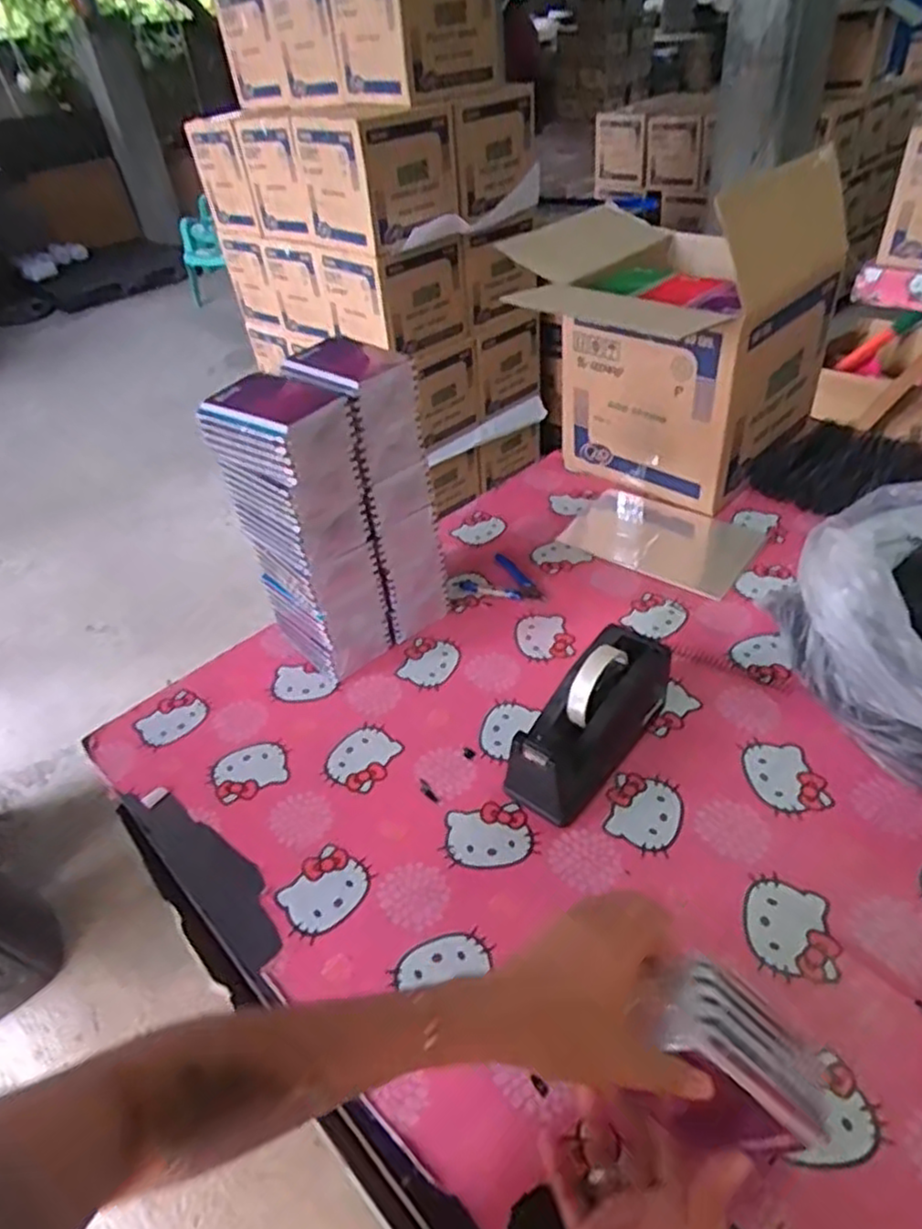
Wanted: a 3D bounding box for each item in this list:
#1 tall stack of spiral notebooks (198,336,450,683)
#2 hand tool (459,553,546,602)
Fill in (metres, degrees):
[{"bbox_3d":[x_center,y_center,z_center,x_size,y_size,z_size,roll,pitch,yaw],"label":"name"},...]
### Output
[{"bbox_3d":[-0.144,-0.110,0.832,0.136,0.337,0.202,26,50,33],"label":"tall stack of spiral notebooks"},{"bbox_3d":[0.064,-0.040,0.970,0.104,0.011,0.082,27,51,33],"label":"hand tool"}]

